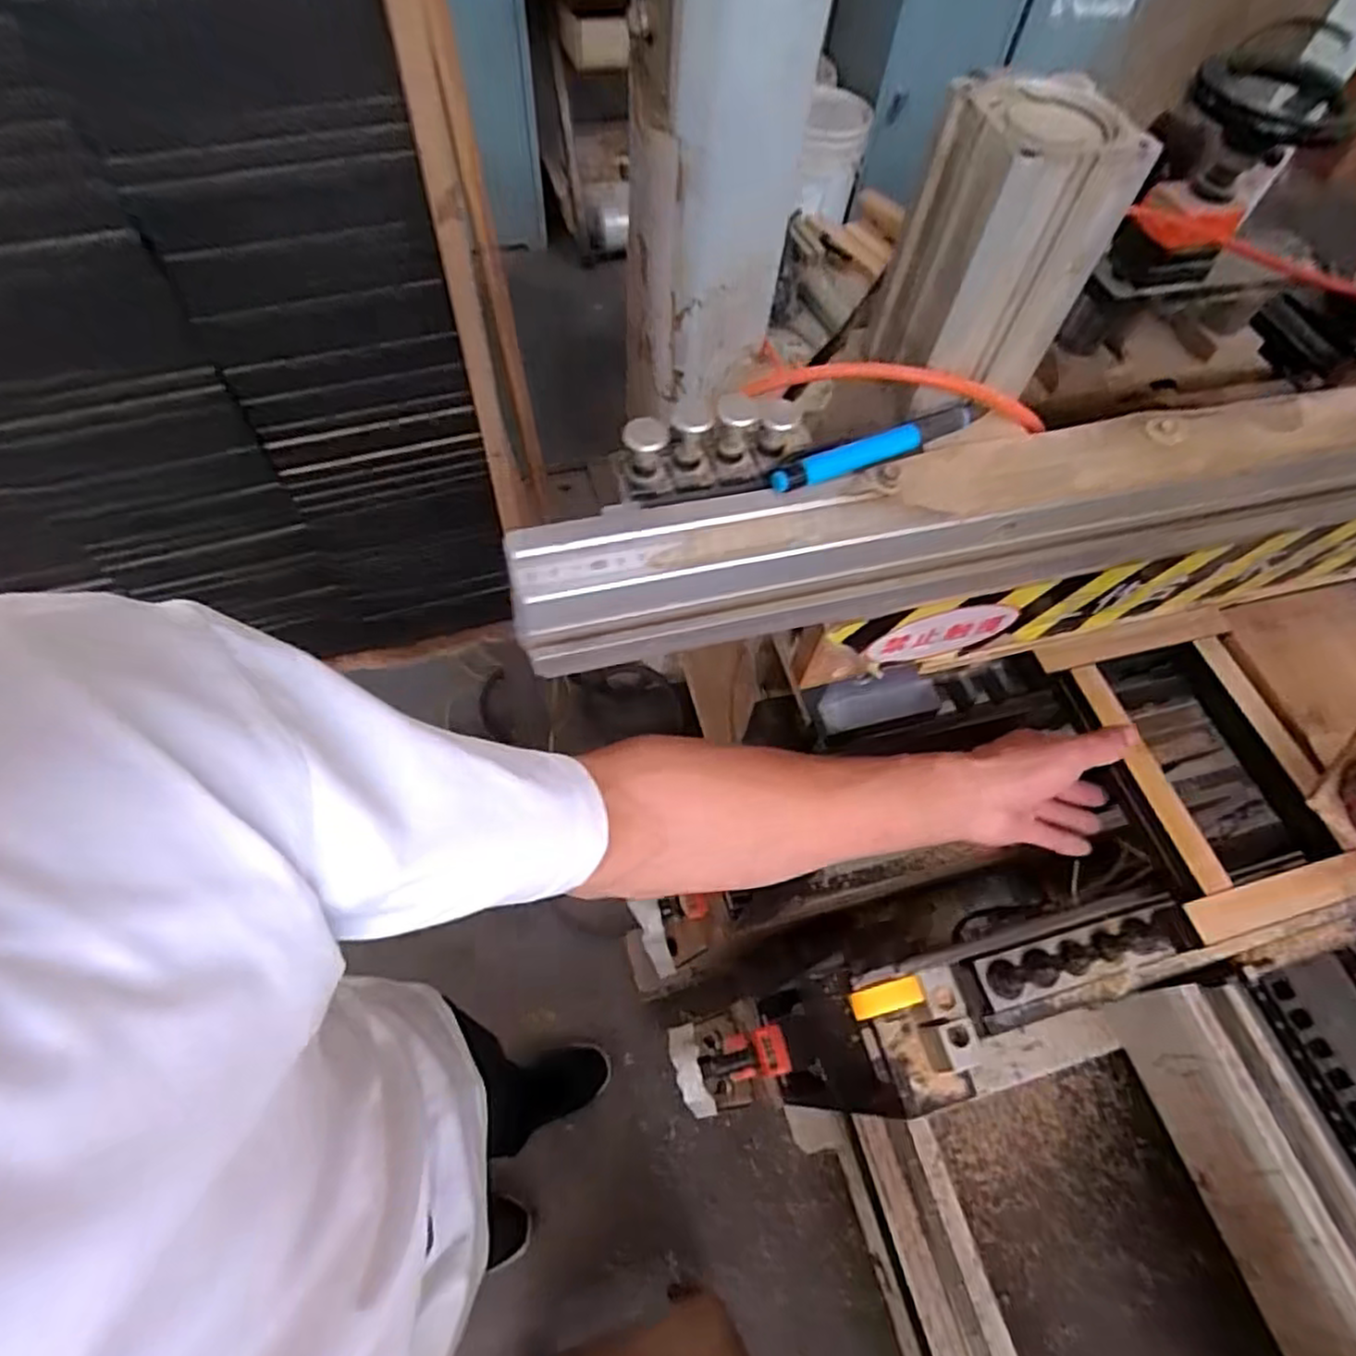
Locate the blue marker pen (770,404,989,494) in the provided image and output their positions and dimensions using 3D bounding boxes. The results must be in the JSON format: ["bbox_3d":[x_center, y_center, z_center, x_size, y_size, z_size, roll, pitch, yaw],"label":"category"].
[{"bbox_3d":[0.099,-0.112,0.348,0.119,0.010,0.011,-22,65,-15],"label":"blue marker pen"}]

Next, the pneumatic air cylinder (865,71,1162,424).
[{"bbox_3d":[0.137,-0.189,0.324,0.067,0.113,0.067,-14,63,-11],"label":"pneumatic air cylinder"}]

